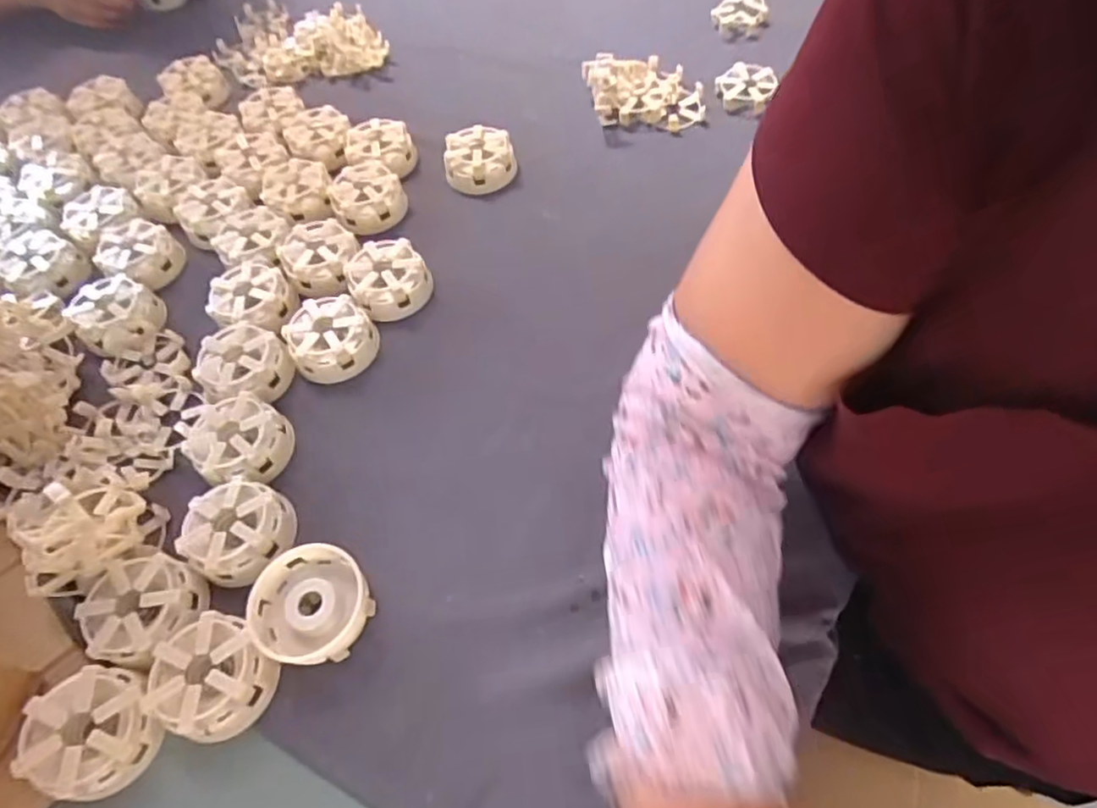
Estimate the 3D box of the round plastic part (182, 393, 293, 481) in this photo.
[{"bbox_3d":[-0.222,0.025,0.459,0.068,0.028,0.062,-2,58,3],"label":"round plastic part"}]

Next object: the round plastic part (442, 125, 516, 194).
[{"bbox_3d":[-0.066,-0.233,0.610,0.065,0.033,0.065,-2,58,3],"label":"round plastic part"}]

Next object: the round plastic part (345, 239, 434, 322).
[{"bbox_3d":[-0.132,-0.106,0.534,0.064,0.030,0.064,-2,58,3],"label":"round plastic part"}]

